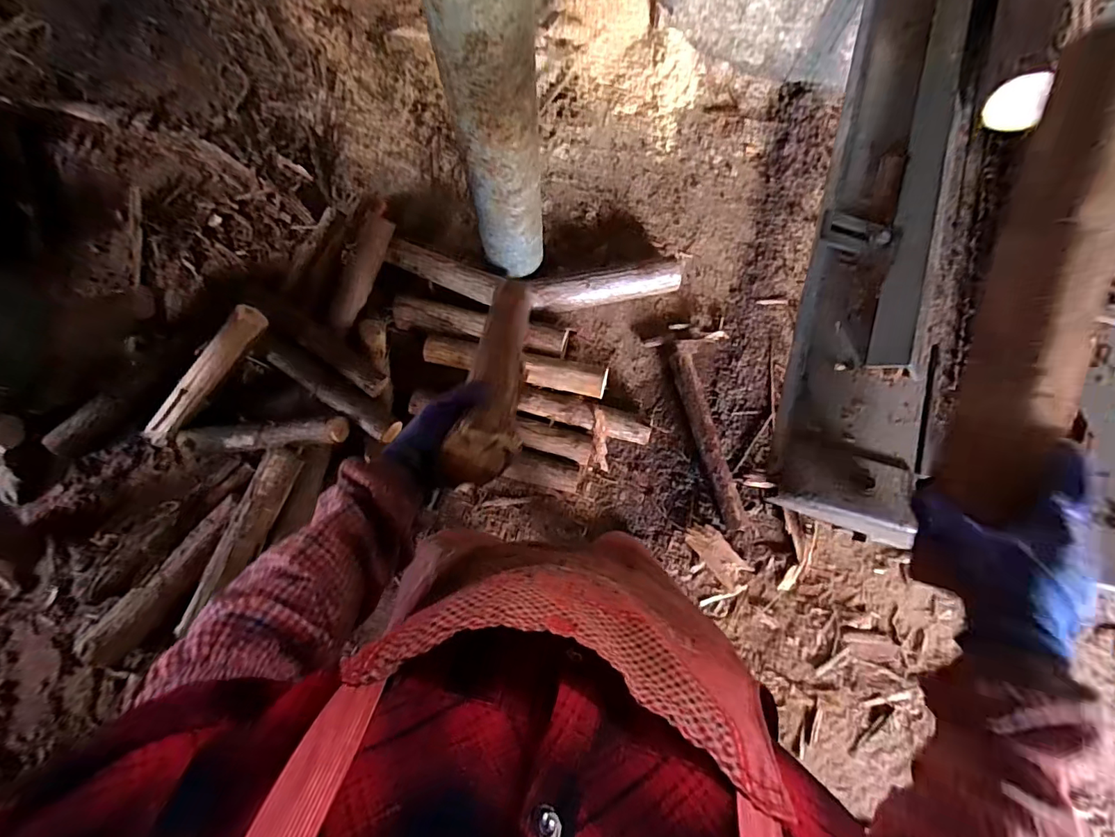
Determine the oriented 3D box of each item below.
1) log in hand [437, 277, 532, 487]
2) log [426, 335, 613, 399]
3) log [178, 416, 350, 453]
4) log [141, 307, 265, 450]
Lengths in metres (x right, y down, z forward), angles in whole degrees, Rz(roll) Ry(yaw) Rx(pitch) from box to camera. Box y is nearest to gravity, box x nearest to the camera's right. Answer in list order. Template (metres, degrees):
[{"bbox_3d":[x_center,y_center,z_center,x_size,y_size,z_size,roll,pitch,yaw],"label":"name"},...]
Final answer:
[{"bbox_3d":[-0.071,-0.067,0.623,0.066,0.064,0.362,2,41,0],"label":"log in hand"},{"bbox_3d":[-0.119,-0.145,1.382,0.515,0.054,0.087,12,79,2],"label":"log"},{"bbox_3d":[-0.768,0.049,1.304,0.507,0.083,0.076,-5,78,15],"label":"log"},{"bbox_3d":[-0.908,-0.097,1.275,0.466,0.076,0.072,-45,82,11],"label":"log"}]

